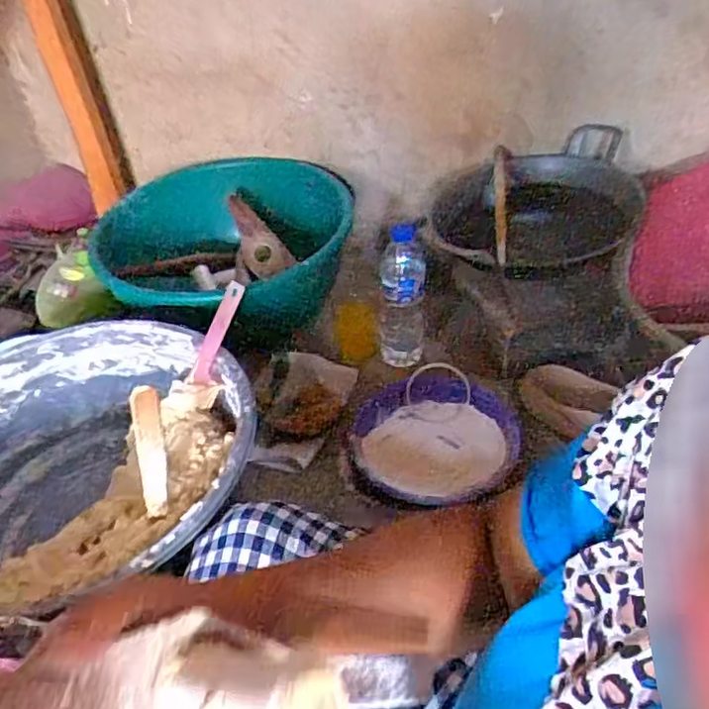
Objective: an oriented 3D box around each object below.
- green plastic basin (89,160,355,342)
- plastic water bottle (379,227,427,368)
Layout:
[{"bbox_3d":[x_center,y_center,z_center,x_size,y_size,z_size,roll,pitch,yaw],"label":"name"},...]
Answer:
[{"bbox_3d":[-0.241,-0.170,1.127,0.445,0.163,0.445,-4,41,4],"label":"green plastic basin"},{"bbox_3d":[0.069,-0.079,0.953,0.074,0.197,0.054,-6,40,1],"label":"plastic water bottle"}]

